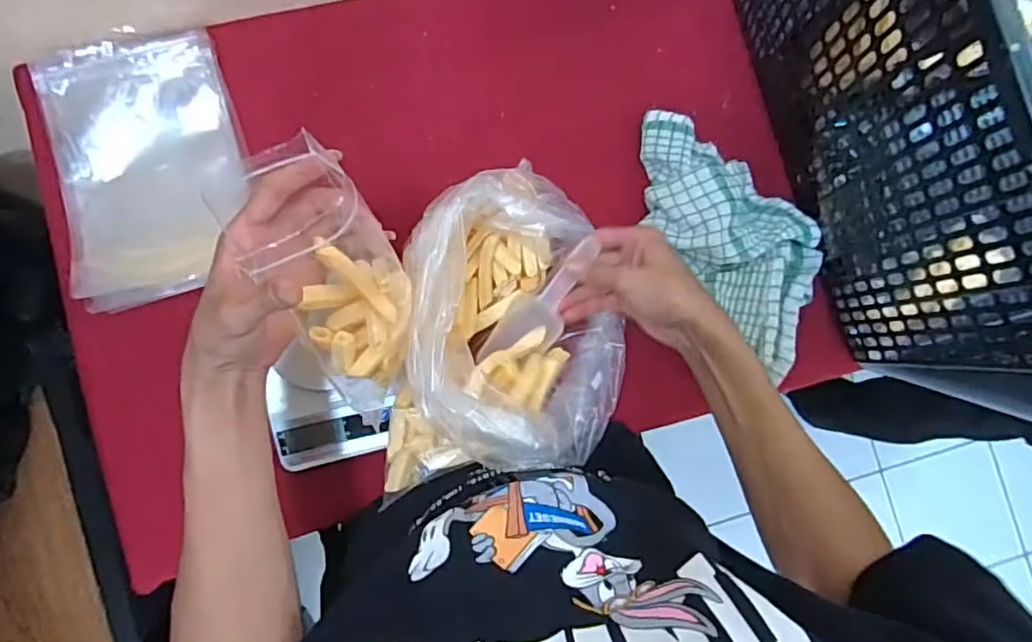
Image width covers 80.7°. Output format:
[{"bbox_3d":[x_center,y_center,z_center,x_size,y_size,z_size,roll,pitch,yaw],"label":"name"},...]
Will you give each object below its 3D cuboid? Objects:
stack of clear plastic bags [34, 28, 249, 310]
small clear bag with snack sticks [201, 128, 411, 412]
[{"bbox_3d":[-0.342,-0.142,0.570,0.161,0.030,0.245,-14,86,-6],"label":"stack of clear plastic bags"},{"bbox_3d":[-0.131,-0.026,0.457,0.091,0.053,0.214,-18,111,-6],"label":"small clear bag with snack sticks"}]

